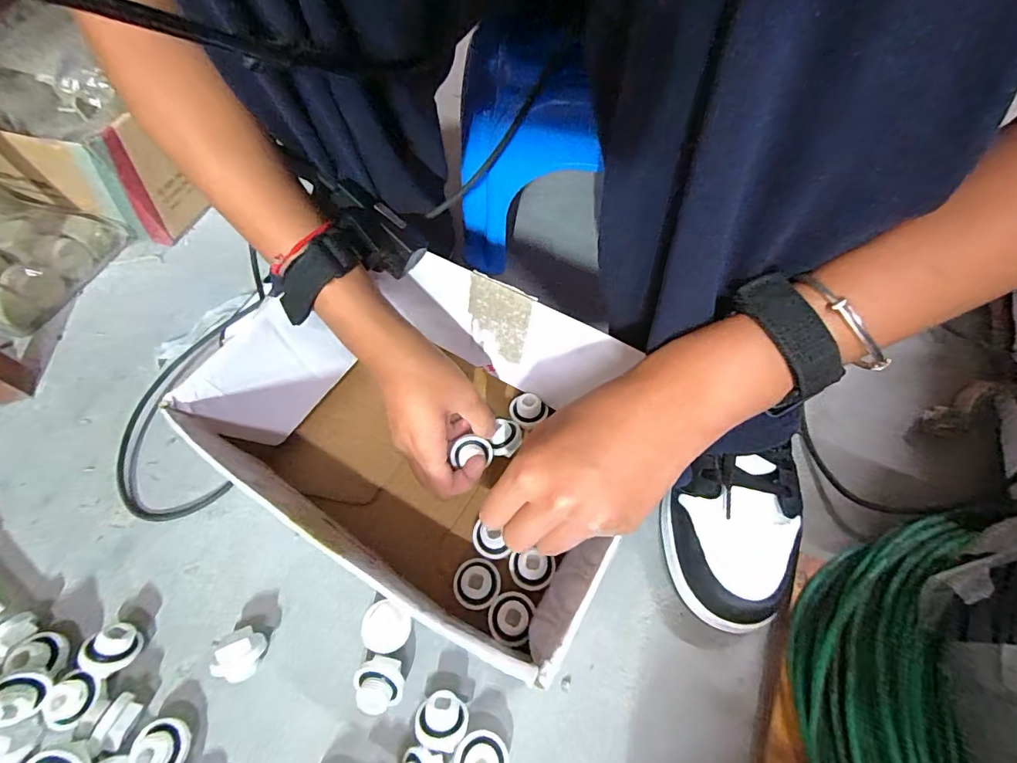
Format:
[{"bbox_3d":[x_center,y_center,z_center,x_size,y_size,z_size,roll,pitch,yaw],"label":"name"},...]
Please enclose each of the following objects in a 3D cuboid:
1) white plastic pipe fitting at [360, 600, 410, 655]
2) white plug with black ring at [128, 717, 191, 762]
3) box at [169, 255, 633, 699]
[{"bbox_3d":[-0.085,0.172,0.319,0.032,0.024,0.030,0,60,1],"label":"white plastic pipe fitting"},{"bbox_3d":[-0.219,0.231,0.288,0.028,0.025,0.030,-10,60,-5],"label":"white plug with black ring"},{"bbox_3d":[-0.051,0.037,0.338,0.279,0.116,0.196,31,65,17],"label":"box"}]

